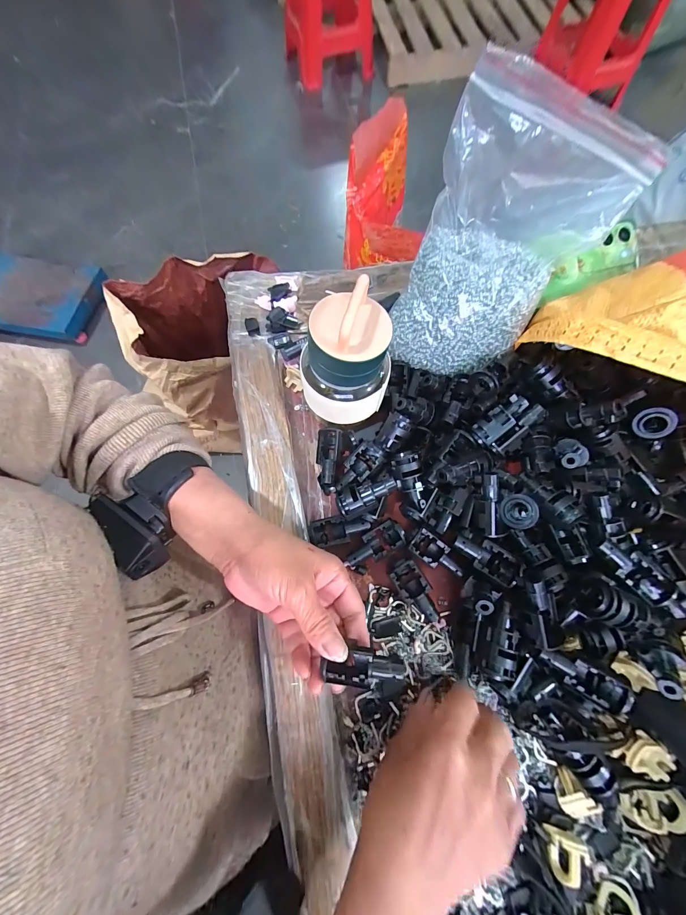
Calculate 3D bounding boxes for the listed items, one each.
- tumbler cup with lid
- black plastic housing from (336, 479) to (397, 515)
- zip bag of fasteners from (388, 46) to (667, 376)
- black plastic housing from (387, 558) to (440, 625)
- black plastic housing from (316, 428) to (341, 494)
[{"bbox_3d":[0.000,-0.079,0.255,0.069,0.112,0.064,0,72,1],"label":"tumbler cup with lid"},{"bbox_3d":[0.019,0.031,0.272,0.052,0.016,0.020,-25,94,6],"label":"black plastic housing"},{"bbox_3d":[0.126,-0.175,0.252,0.116,0.150,0.176,42,77,13],"label":"zip bag of fasteners"},{"bbox_3d":[0.061,0.111,0.265,0.026,0.020,0.051,-27,73,-8],"label":"black plastic housing"},{"bbox_3d":[-0.014,0.002,0.300,0.022,0.025,0.061,3,72,2],"label":"black plastic housing"}]

